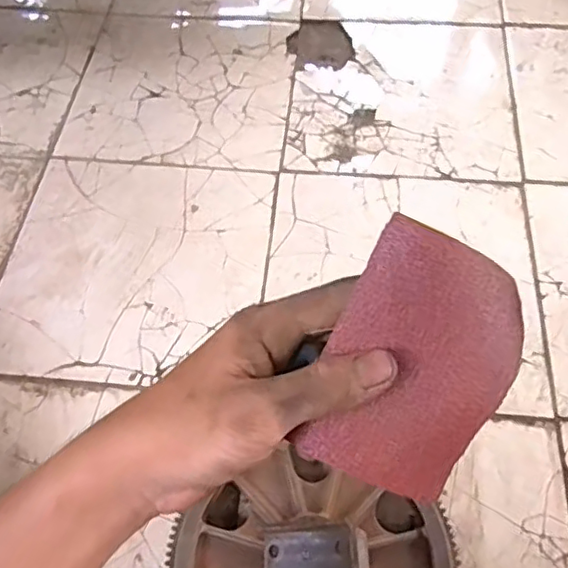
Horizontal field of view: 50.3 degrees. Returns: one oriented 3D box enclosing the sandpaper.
[{"bbox_3d":[0.053,0.032,0.238,0.069,0.010,0.097,26,89,-5],"label":"sandpaper"}]

